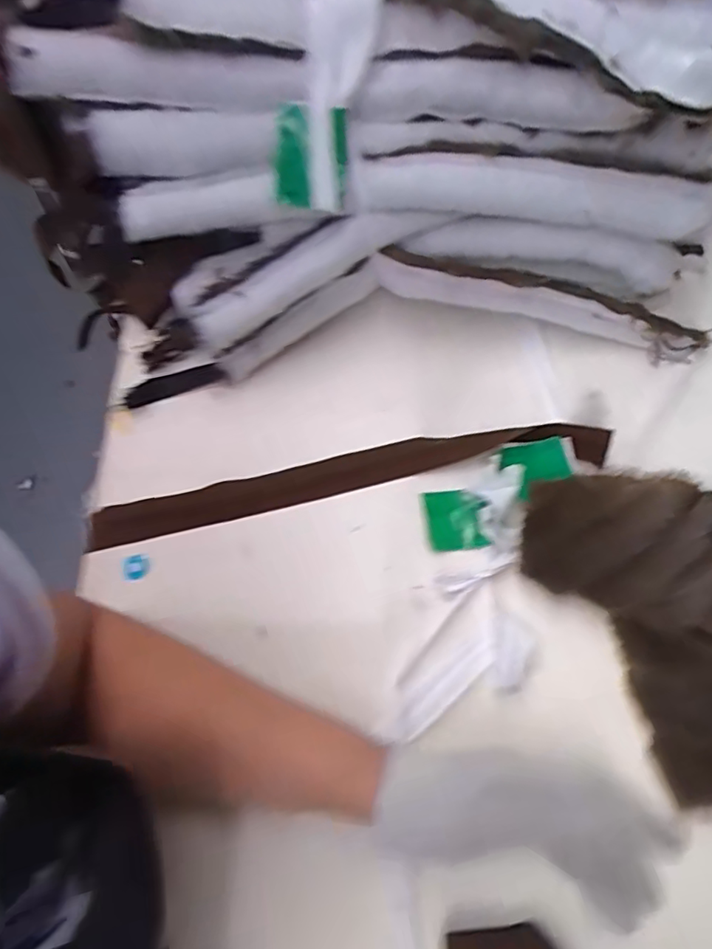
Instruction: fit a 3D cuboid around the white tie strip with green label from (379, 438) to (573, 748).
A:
[{"bbox_3d":[0.085,0.072,0.392,0.089,0.033,0.224,16,70,6],"label":"white tie strip with green label"}]

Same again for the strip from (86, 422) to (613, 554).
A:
[{"bbox_3d":[-0.006,0.001,0.431,0.386,0.014,0.042,-10,69,-1],"label":"strip"}]

